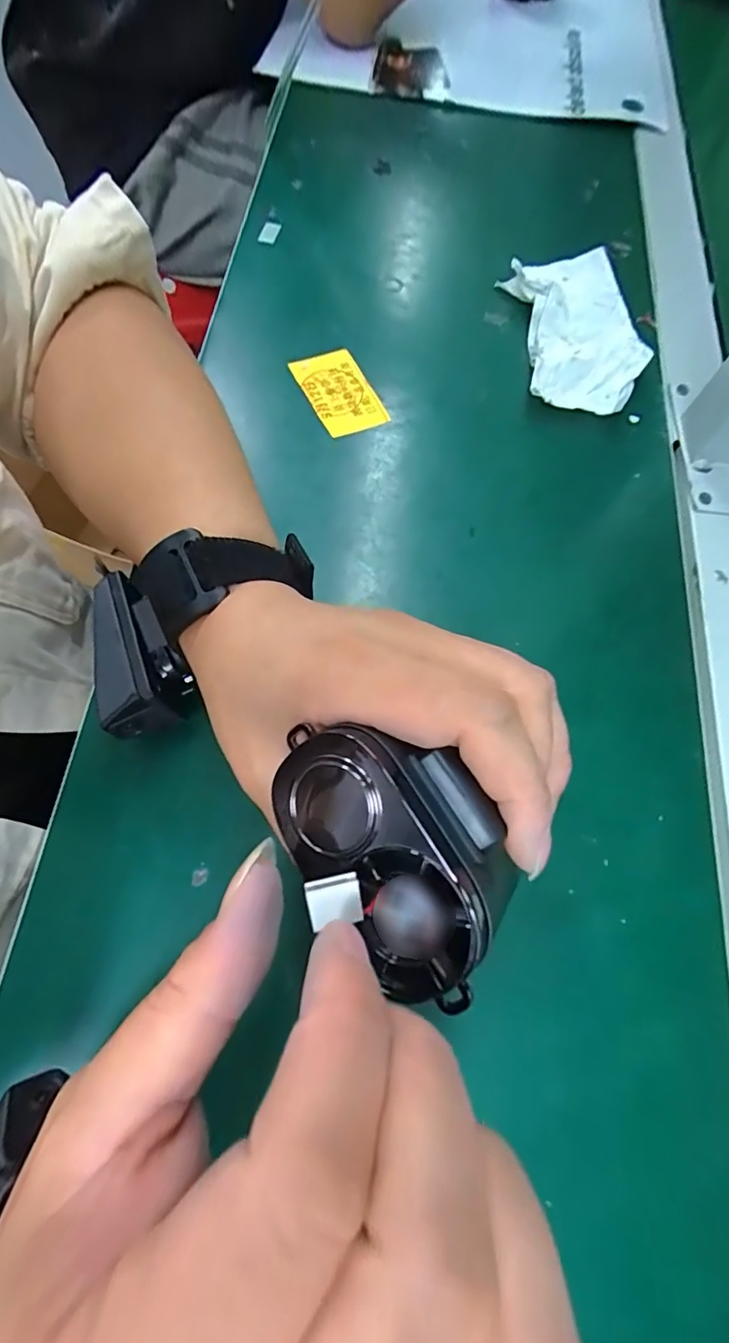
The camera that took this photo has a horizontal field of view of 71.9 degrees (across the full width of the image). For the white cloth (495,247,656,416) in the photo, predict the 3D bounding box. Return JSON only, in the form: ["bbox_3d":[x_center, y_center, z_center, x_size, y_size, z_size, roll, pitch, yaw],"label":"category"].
[{"bbox_3d":[0.135,-0.218,0.321,0.075,0.024,0.120,0,70,-2],"label":"white cloth"}]

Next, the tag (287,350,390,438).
[{"bbox_3d":[-0.016,-0.172,0.309,0.037,0.004,0.062,-27,77,-8],"label":"tag"}]

